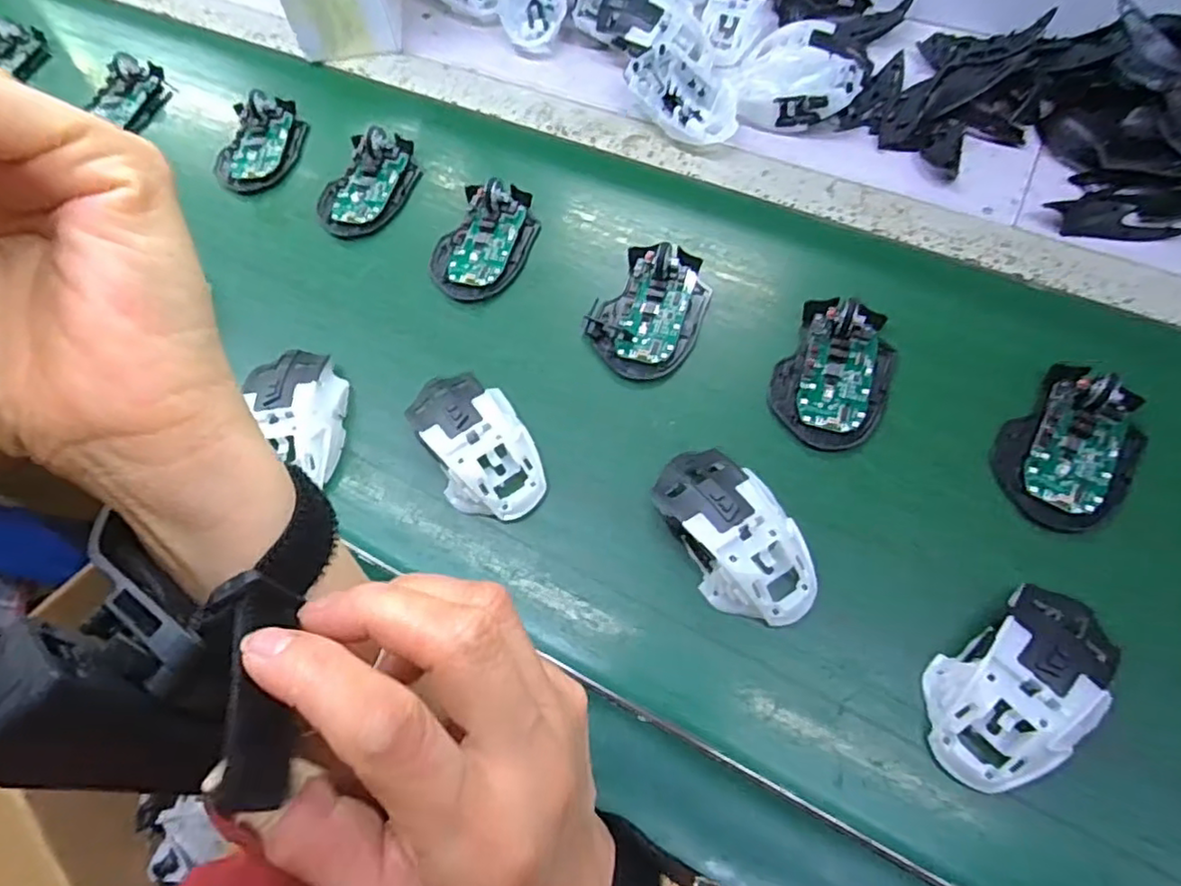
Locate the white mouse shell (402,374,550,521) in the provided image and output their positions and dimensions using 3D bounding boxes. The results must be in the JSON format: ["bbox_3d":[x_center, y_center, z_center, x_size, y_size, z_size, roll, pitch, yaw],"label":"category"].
[{"bbox_3d":[-0.077,-0.003,0.425,0.062,0.034,0.112,-28,65,-11],"label":"white mouse shell"}]

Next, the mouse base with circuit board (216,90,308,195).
[{"bbox_3d":[-0.302,-0.276,0.592,0.071,0.027,0.116,3,63,5],"label":"mouse base with circuit board"}]

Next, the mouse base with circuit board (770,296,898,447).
[{"bbox_3d":[0.167,-0.048,0.438,0.073,0.023,0.105,20,66,13],"label":"mouse base with circuit board"}]

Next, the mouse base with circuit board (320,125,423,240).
[{"bbox_3d":[-0.191,-0.227,0.555,0.072,0.021,0.109,20,66,13],"label":"mouse base with circuit board"}]

